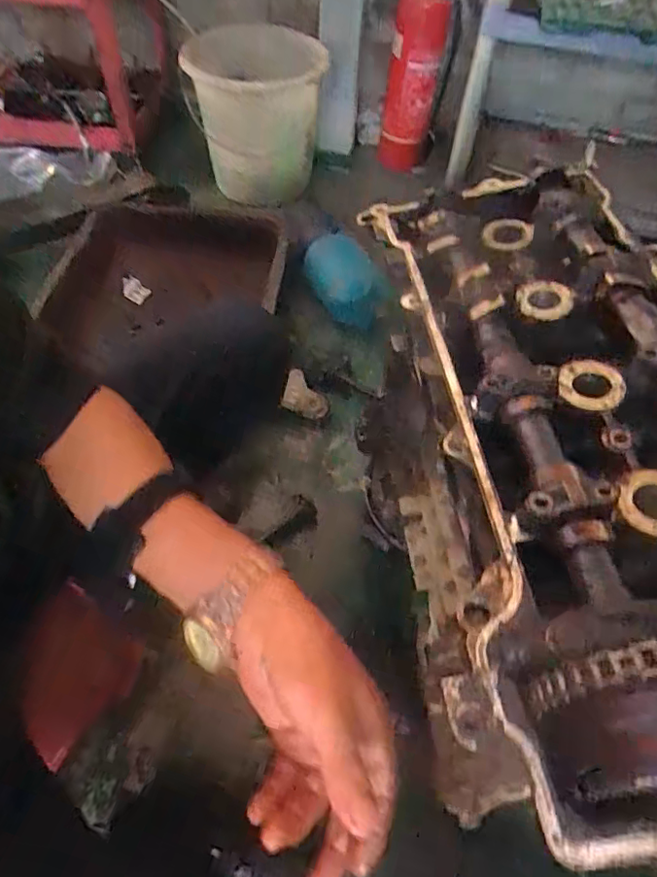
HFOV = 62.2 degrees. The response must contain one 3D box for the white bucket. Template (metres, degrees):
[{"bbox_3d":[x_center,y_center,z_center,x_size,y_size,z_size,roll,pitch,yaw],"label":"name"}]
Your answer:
[{"bbox_3d":[-0.169,-0.765,1.303,0.304,0.294,0.272,15,53,7],"label":"white bucket"}]

